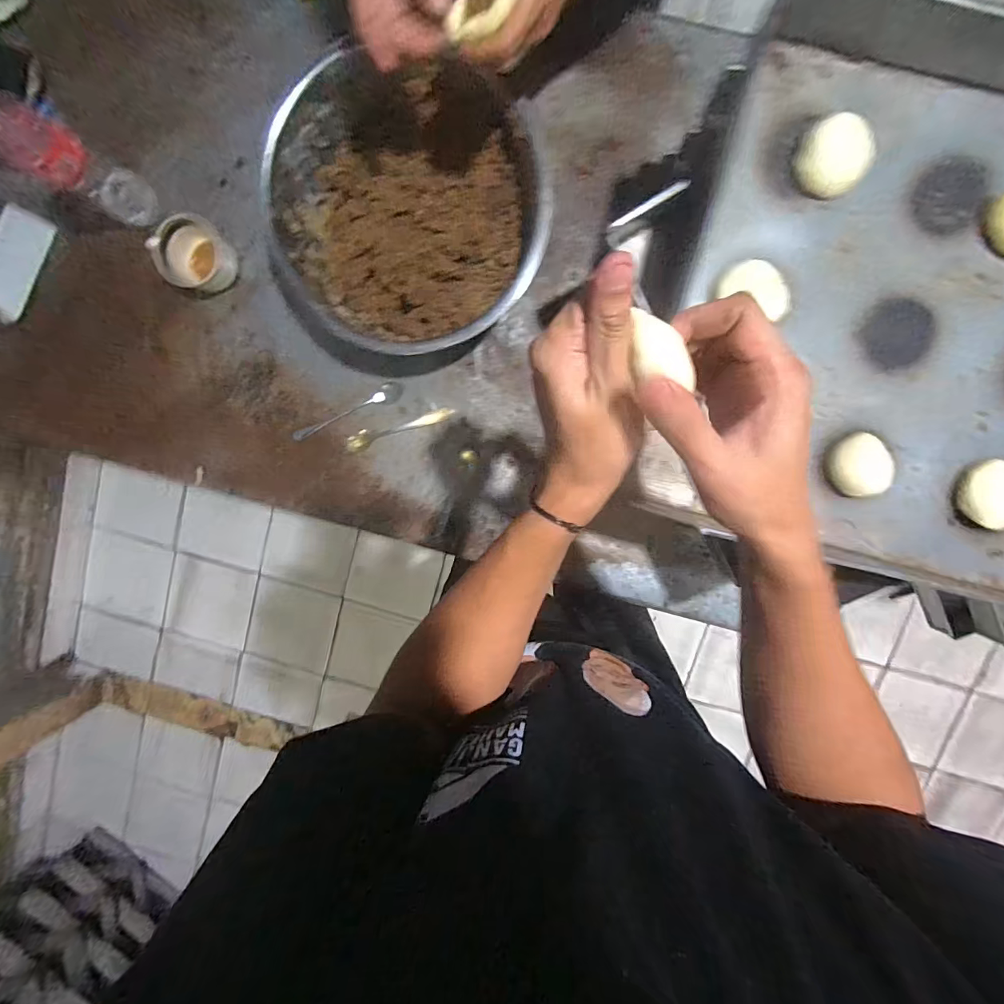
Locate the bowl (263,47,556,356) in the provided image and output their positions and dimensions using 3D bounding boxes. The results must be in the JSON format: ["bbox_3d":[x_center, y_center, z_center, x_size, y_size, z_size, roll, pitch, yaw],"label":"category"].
[{"bbox_3d":[-0.114,-0.381,0.608,0.340,0.118,0.331,-24,96,5],"label":"bowl"}]

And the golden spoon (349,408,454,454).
[{"bbox_3d":[-0.160,-0.116,0.699,0.172,0.014,0.027,-19,96,5],"label":"golden spoon"}]

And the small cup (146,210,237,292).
[{"bbox_3d":[-0.451,-0.360,0.660,0.085,0.069,0.087,0,97,2],"label":"small cup"}]

